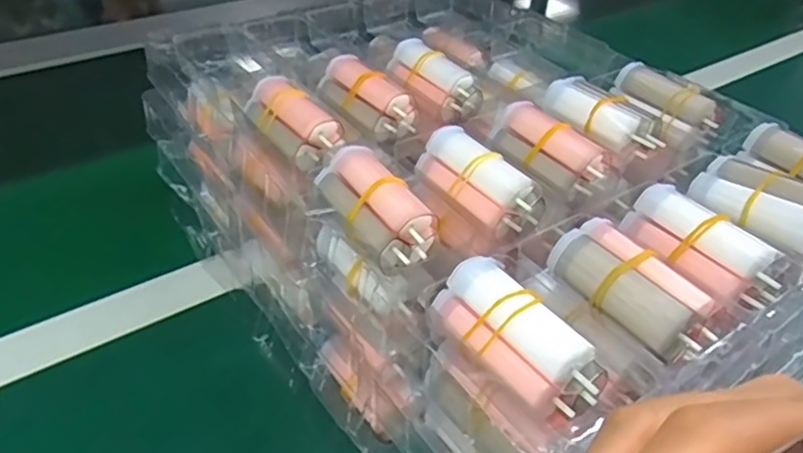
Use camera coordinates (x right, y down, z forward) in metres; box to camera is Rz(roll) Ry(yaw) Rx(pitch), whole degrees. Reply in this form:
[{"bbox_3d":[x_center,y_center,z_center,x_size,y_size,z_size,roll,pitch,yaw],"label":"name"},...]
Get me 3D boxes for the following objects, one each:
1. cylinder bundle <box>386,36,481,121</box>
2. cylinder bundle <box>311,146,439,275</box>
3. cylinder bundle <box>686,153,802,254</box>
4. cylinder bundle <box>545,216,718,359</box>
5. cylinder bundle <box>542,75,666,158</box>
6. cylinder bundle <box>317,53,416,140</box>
[{"bbox_3d":[0.019,-0.097,0.406,0.028,0.028,0.068,-26,48,-31],"label":"cylinder bundle"},{"bbox_3d":[-0.012,-0.011,0.295,0.032,0.025,0.064,-21,45,-26],"label":"cylinder bundle"},{"bbox_3d":[0.172,-0.012,0.292,0.027,0.022,0.067,-24,46,-29],"label":"cylinder bundle"},{"bbox_3d":[0.094,0.023,0.255,0.029,0.016,0.065,-23,46,-28],"label":"cylinder bundle"},{"bbox_3d":[0.117,-0.066,0.365,0.030,0.020,0.071,-22,46,-28],"label":"cylinder bundle"},{"bbox_3d":[-0.023,-0.079,0.377,0.066,0.023,0.029,33,48,31],"label":"cylinder bundle"}]

